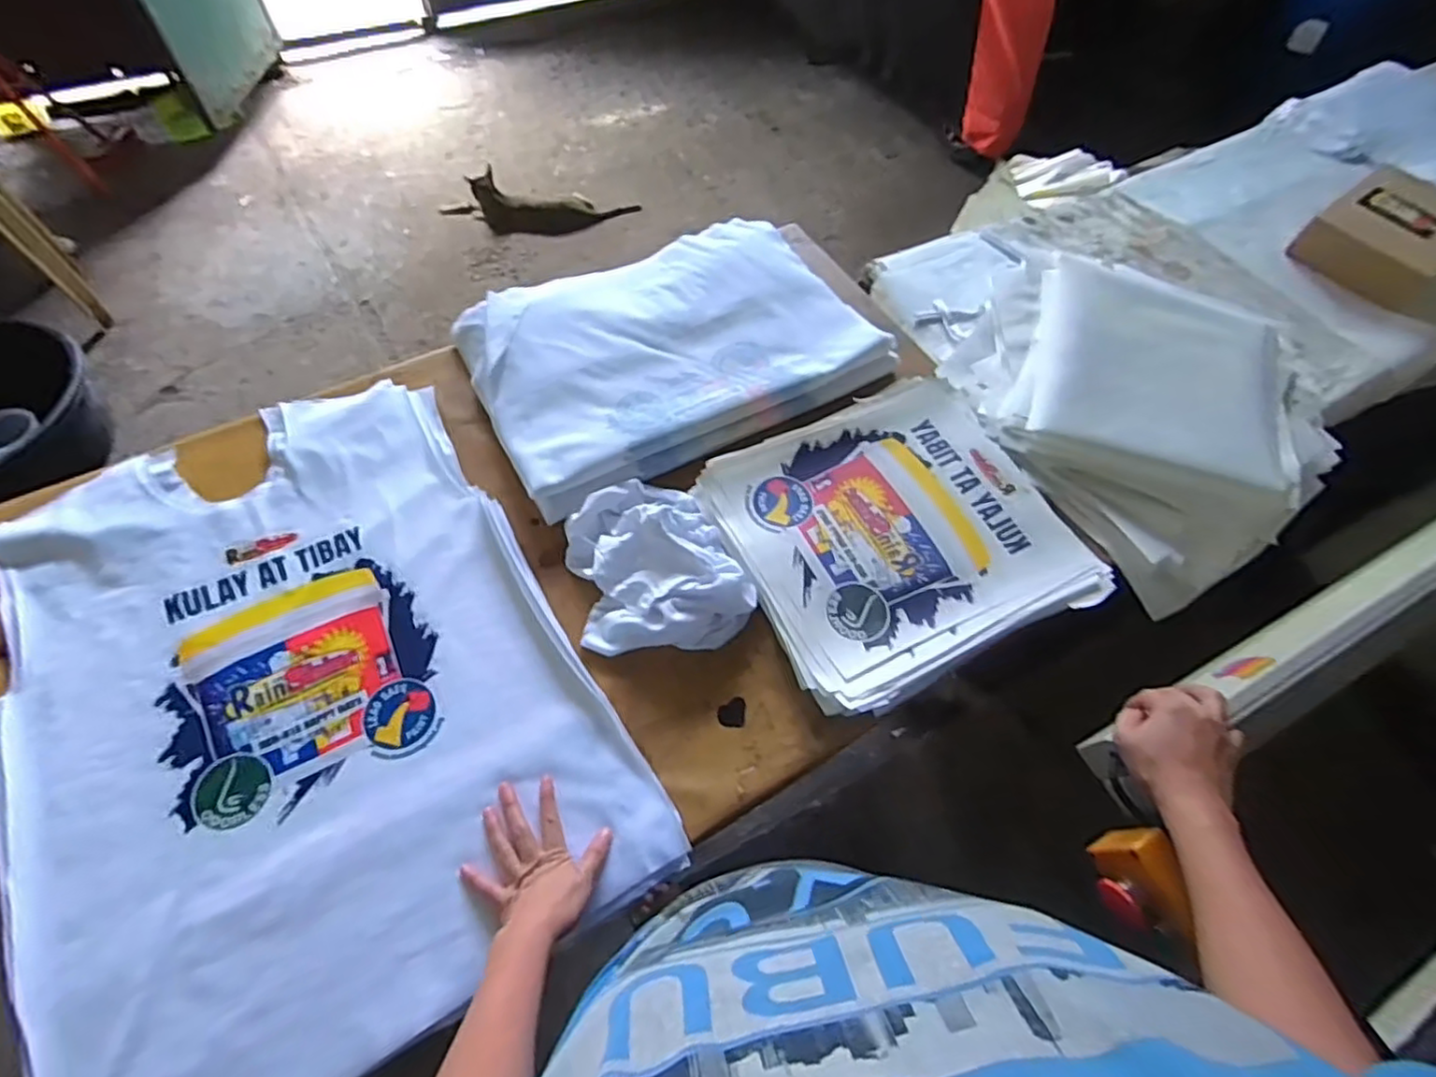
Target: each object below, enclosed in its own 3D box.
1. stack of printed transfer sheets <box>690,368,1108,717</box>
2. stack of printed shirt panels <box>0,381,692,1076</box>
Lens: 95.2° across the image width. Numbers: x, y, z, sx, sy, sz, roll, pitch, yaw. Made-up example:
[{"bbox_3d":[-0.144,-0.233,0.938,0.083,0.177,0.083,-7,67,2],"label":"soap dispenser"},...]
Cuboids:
[{"bbox_3d":[0.224,-0.020,0.821,0.402,0.035,0.366,-22,66,-13],"label":"stack of printed transfer sheets"},{"bbox_3d":[-0.439,0.153,0.695,0.528,0.030,0.706,-28,67,-16],"label":"stack of printed shirt panels"}]

